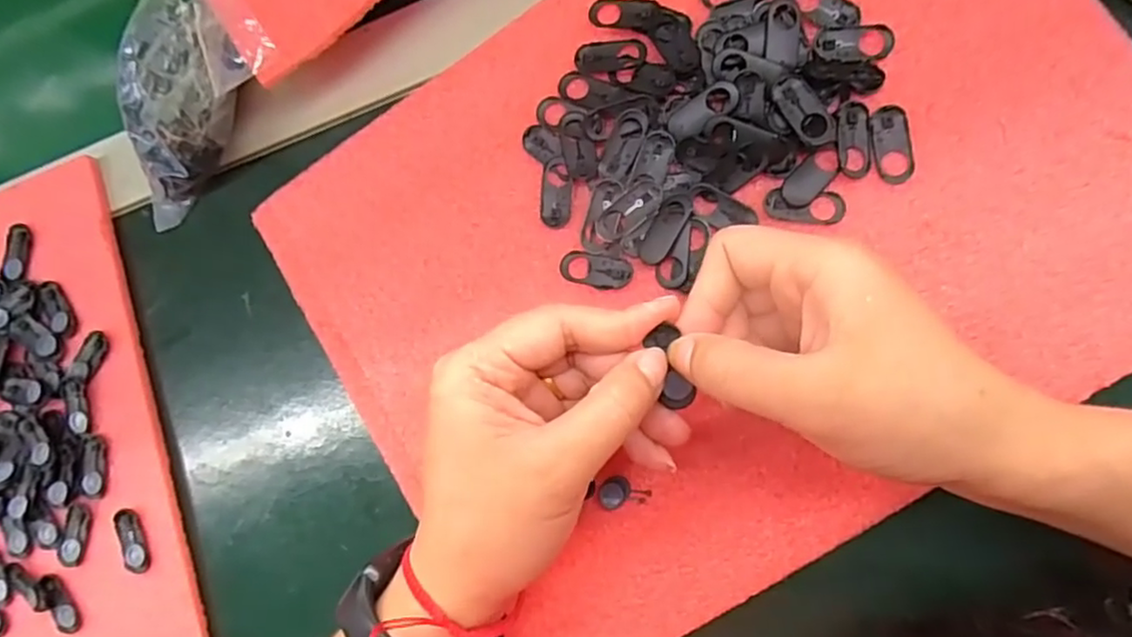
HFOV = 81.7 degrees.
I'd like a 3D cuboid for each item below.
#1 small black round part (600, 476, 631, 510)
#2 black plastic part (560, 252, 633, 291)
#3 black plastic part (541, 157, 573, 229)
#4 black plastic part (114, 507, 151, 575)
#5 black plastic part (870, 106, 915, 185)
[{"bbox_3d":[0.020,0.073,0.275,0.011,0.004,0.015,40,93,11],"label":"small black round part"},{"bbox_3d":[0.013,-0.021,0.283,0.031,0.005,0.014,9,87,11],"label":"black plastic part"},{"bbox_3d":[-0.004,-0.055,0.288,0.014,0.004,0.030,5,86,10],"label":"black plastic part"},{"bbox_3d":[-0.212,0.109,0.318,0.013,0.004,0.032,-28,81,7],"label":"black plastic part"},{"bbox_3d":[0.133,-0.071,0.265,0.015,0.004,0.031,-9,84,9],"label":"black plastic part"}]

